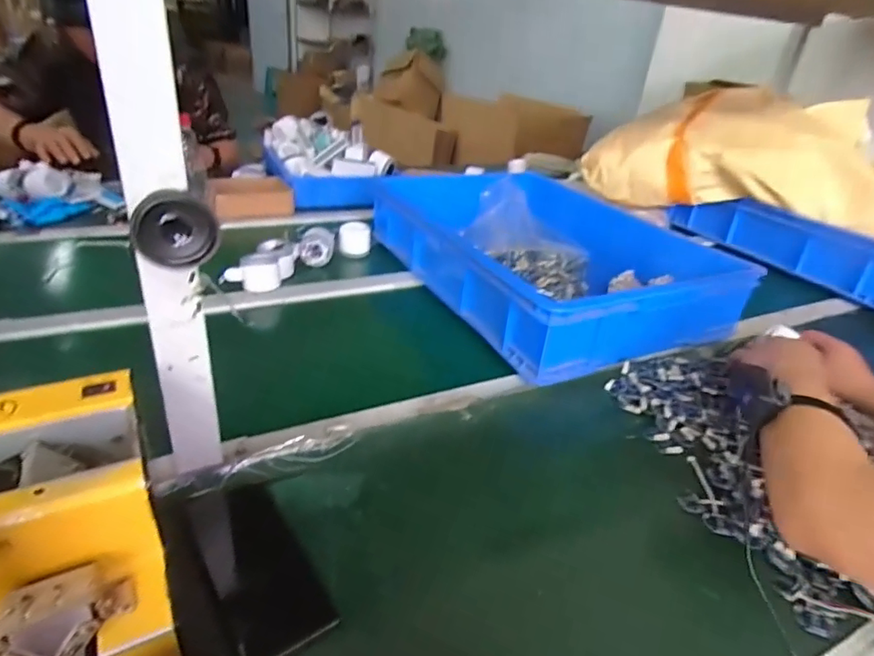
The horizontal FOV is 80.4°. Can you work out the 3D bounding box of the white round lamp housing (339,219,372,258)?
[{"bbox_3d":[-0.161,-0.173,1.012,0.061,0.062,0.050,2,31,-8],"label":"white round lamp housing"}]

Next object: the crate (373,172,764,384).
[{"bbox_3d":[0.168,-0.142,0.911,0.380,0.130,0.622,-10,35,-26],"label":"crate"}]

